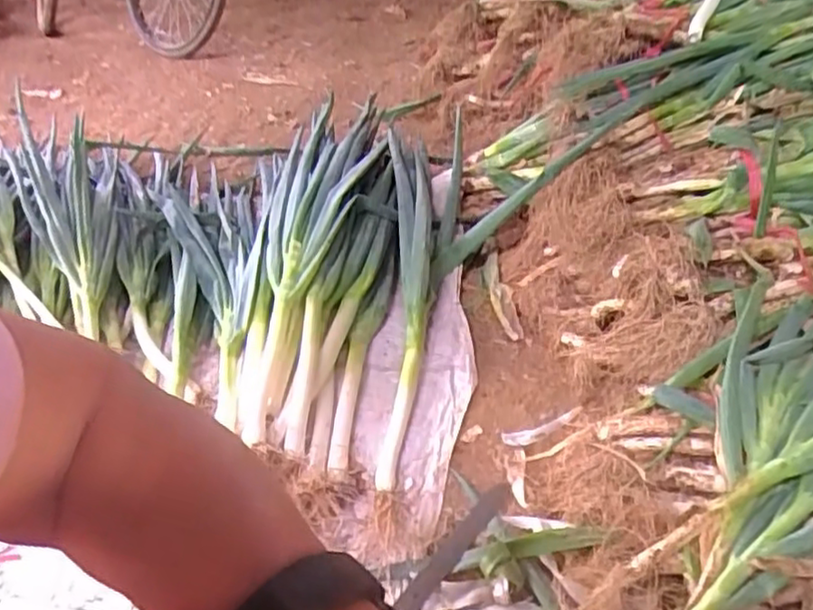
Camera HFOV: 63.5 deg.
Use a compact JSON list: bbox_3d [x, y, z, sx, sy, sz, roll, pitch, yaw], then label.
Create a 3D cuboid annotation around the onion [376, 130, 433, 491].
[{"bbox_3d":[0.003,-0.084,1.230,0.088,0.141,0.868,-2,38,3],"label":"onion"}]

